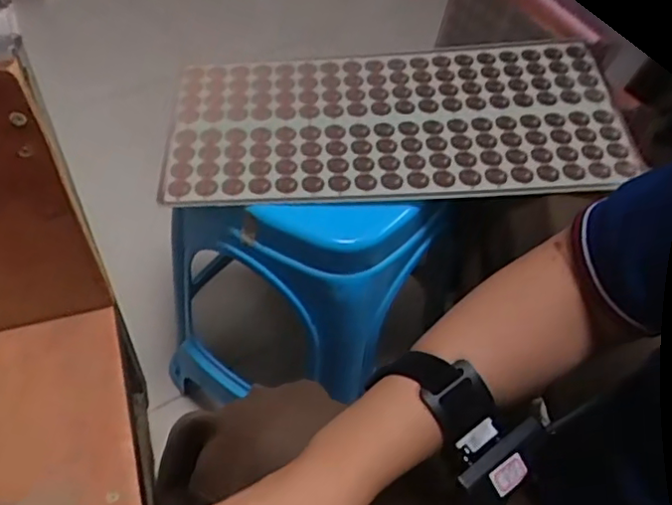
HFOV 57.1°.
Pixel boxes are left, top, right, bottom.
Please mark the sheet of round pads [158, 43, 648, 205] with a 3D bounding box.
[{"bbox_3d":[0.073,-0.154,0.718,0.509,0.013,0.235,-3,54,-4],"label":"sheet of round pads"}]

